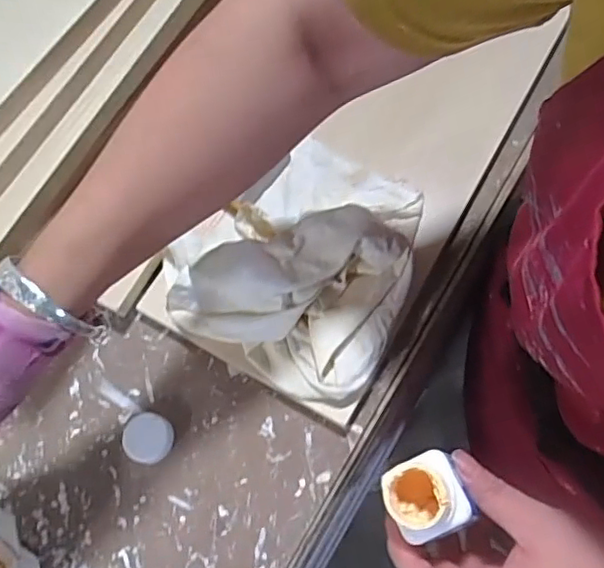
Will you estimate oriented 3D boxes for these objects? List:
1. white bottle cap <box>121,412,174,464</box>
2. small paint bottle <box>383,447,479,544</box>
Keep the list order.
[{"bbox_3d":[-0.116,0.116,0.439,0.038,0.014,0.035,-3,67,7],"label":"white bottle cap"},{"bbox_3d":[0.064,0.110,0.304,0.040,0.041,0.039,-20,69,-5],"label":"small paint bottle"}]

